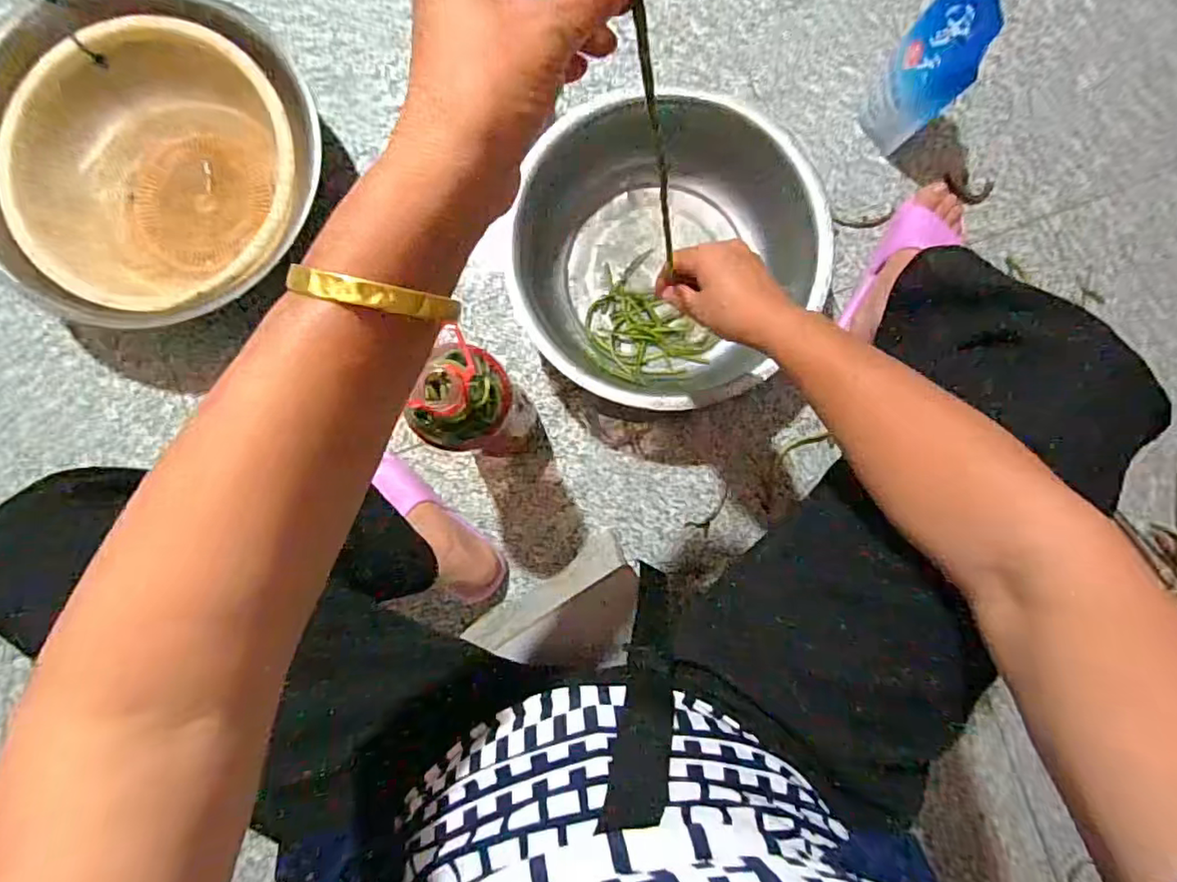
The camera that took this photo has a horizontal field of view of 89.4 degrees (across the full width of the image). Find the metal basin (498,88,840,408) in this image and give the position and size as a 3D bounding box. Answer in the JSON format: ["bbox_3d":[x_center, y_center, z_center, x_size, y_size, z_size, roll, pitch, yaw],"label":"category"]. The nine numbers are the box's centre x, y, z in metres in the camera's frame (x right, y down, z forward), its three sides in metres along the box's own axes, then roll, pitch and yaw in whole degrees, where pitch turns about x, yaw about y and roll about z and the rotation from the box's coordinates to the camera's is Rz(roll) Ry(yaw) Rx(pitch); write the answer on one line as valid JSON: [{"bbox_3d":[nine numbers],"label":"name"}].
[{"bbox_3d":[0.074,-0.213,0.680,0.331,0.110,0.305,0,87,0],"label":"metal basin"}]

